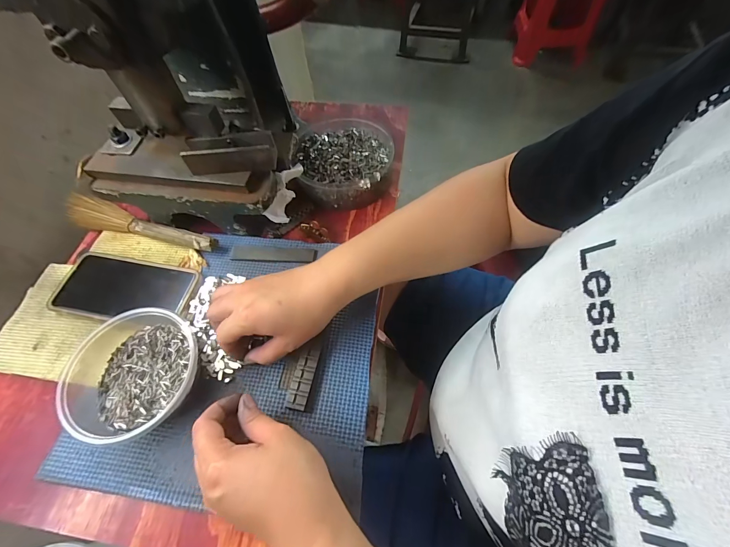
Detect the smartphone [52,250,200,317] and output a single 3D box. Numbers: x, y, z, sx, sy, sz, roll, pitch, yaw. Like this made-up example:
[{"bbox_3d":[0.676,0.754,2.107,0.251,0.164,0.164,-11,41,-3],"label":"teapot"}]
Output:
[{"bbox_3d":[-0.267,0.015,0.366,0.150,0.008,0.074,8,60,7],"label":"smartphone"}]

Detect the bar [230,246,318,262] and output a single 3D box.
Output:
[{"bbox_3d":[-0.108,-0.024,0.388,0.100,0.006,0.021,2,56,2],"label":"bar"}]

